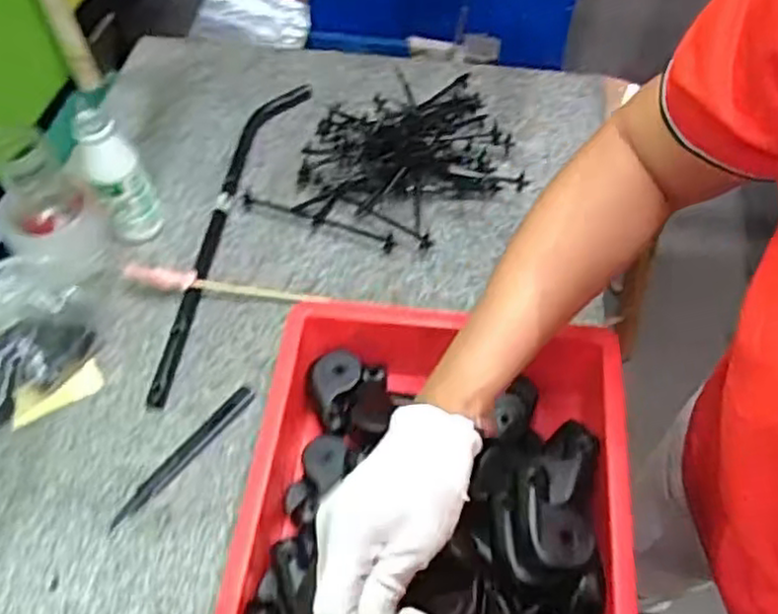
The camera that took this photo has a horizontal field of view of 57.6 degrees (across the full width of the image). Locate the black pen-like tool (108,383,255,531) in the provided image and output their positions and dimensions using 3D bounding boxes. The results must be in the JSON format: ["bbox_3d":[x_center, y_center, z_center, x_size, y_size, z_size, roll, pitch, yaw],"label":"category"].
[{"bbox_3d":[-0.172,0.125,0.598,0.017,0.013,0.153,35,64,22],"label":"black pen-like tool"}]

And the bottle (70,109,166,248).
[{"bbox_3d":[-0.261,-0.124,0.685,0.052,0.138,0.044,-23,58,-13],"label":"bottle"}]

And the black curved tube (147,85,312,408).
[{"bbox_3d":[-0.170,-0.091,0.738,0.051,0.017,0.424,11,57,9],"label":"black curved tube"}]

